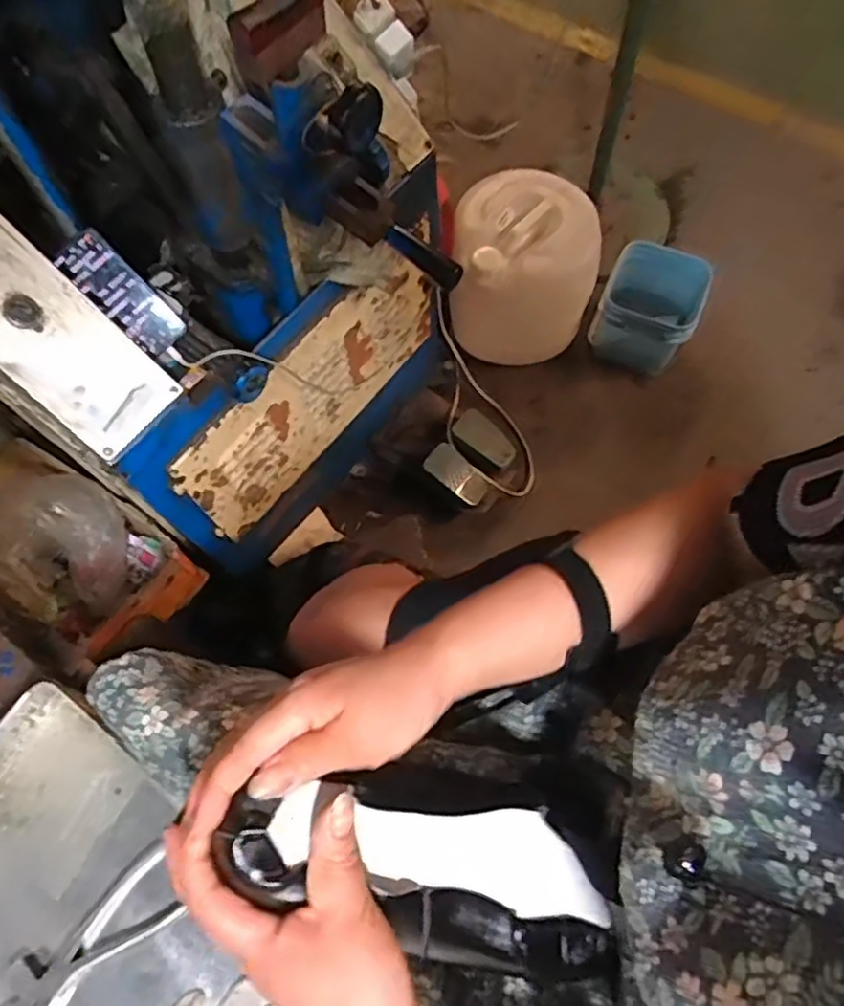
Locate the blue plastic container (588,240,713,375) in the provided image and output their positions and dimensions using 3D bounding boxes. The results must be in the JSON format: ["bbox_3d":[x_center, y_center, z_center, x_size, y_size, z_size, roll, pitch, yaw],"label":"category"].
[{"bbox_3d":[0.517,-0.440,1.478,0.213,0.166,0.225,22,70,10],"label":"blue plastic container"}]

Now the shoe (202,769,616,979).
[{"bbox_3d":[0.006,0.206,0.382,0.234,0.069,0.095,26,68,-18],"label":"shoe"}]

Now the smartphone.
[{"bbox_3d":[-0.373,-0.262,0.812,0.062,0.008,0.156,-42,117,2],"label":"smartphone"}]

